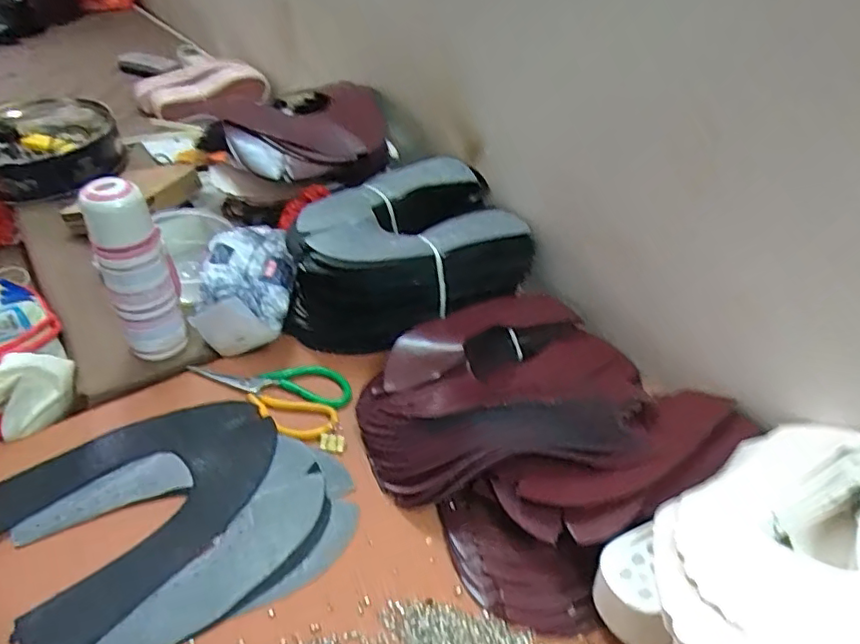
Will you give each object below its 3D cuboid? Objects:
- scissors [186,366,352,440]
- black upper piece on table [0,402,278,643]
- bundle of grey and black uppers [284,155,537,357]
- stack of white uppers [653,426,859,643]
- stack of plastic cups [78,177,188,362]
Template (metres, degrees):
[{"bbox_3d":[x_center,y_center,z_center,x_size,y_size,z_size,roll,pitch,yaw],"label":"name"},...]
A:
[{"bbox_3d":[-0.187,0.079,0.684,0.189,0.012,0.100,13,42,11],"label":"scissors"},{"bbox_3d":[-0.280,0.167,0.581,0.263,0.011,0.201,-33,54,-30],"label":"black upper piece on table"},{"bbox_3d":[-0.039,-0.081,0.784,0.312,0.139,0.215,-23,47,-27],"label":"bundle of grey and black uppers"},{"bbox_3d":[0.283,0.181,0.448,0.275,0.089,0.178,-24,47,-28],"label":"stack of white uppers"},{"bbox_3d":[-0.323,-0.048,0.660,0.071,0.226,0.083,-18,45,-23],"label":"stack of plastic cups"}]

